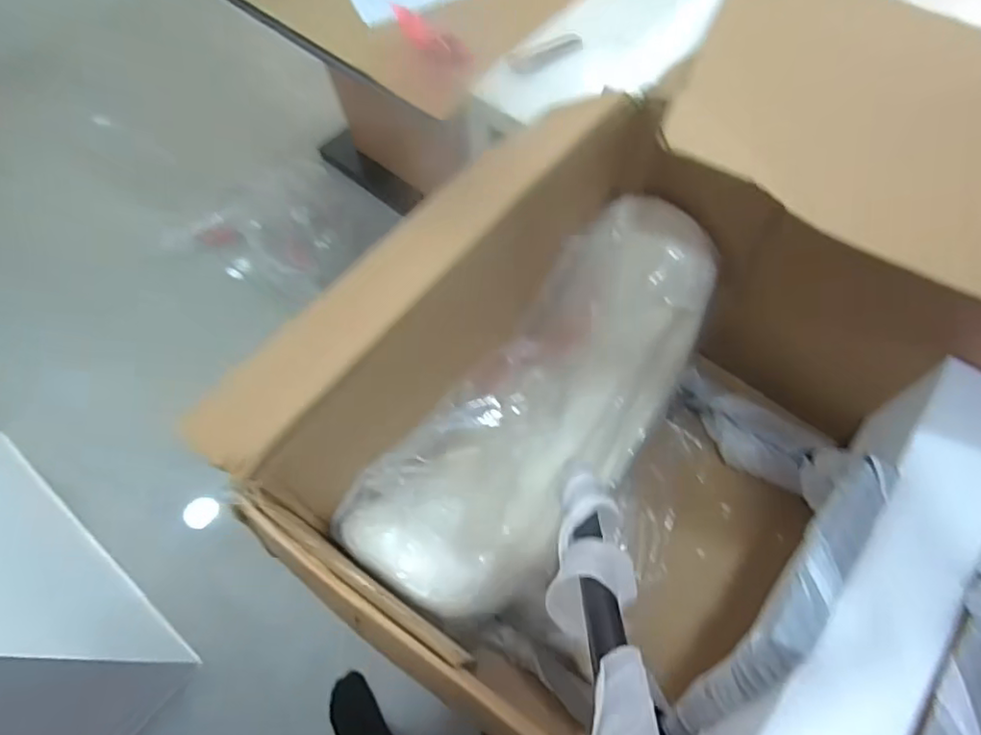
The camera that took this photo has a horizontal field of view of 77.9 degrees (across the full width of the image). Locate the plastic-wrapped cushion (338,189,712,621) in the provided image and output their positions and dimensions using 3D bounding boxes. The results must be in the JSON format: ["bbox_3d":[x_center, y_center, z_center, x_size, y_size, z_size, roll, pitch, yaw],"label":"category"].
[{"bbox_3d":[0.079,0.053,0.735,0.209,0.184,0.532,36,70,17],"label":"plastic-wrapped cushion"}]

